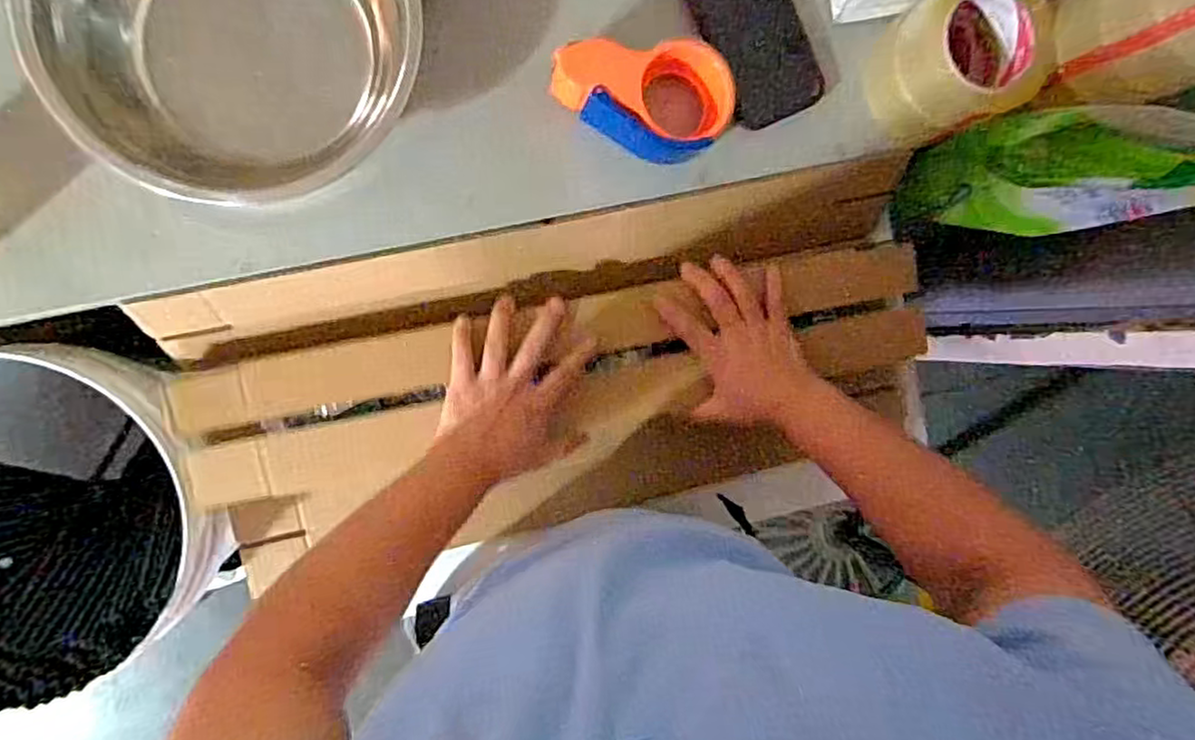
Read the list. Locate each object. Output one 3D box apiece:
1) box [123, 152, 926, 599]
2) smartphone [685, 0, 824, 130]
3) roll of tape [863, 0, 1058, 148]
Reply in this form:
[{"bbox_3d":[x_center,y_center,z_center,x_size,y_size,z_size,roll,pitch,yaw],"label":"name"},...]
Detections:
[{"bbox_3d":[-0.025,-0.002,0.624,0.666,0.163,0.271,-13,95,-1],"label":"box"},{"bbox_3d":[0.130,-0.295,0.562,0.078,0.008,0.163,-24,100,10],"label":"smartphone"},{"bbox_3d":[0.296,-0.256,0.543,0.119,0.070,0.109,-22,96,-7],"label":"roll of tape"}]

